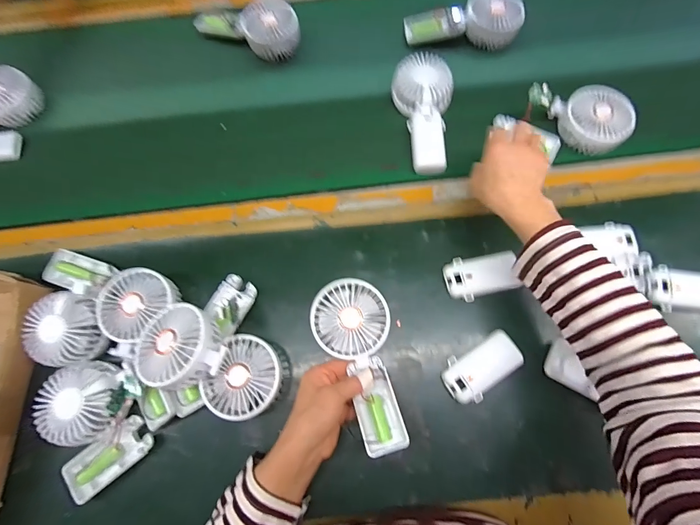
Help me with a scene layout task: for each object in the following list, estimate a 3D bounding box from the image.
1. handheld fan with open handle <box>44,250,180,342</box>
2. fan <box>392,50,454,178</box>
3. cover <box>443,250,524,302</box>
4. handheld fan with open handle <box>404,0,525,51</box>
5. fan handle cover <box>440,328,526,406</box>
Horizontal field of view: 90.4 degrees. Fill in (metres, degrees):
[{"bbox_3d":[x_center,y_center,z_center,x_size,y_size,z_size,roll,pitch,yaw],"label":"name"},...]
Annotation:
[{"bbox_3d":[-0.304,0.037,0.434,0.190,0.043,0.086,16,70,20],"label":"handheld fan with open handle"},{"bbox_3d":[0.100,-0.217,0.503,0.093,0.046,0.181,5,70,4],"label":"fan"},{"bbox_3d":[0.165,0.017,0.440,0.088,0.016,0.052,-9,69,-1],"label":"cover"},{"bbox_3d":[0.184,-0.397,0.565,0.179,0.050,0.073,5,70,4],"label":"handheld fan with open handle"},{"bbox_3d":[0.155,0.123,0.408,0.095,0.012,0.050,-32,72,-10],"label":"fan handle cover"}]

